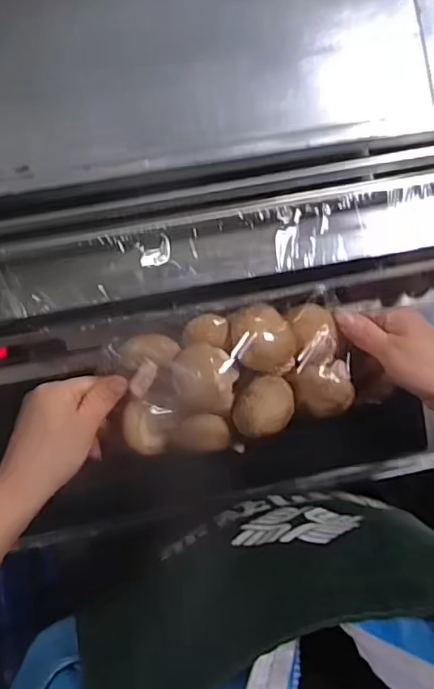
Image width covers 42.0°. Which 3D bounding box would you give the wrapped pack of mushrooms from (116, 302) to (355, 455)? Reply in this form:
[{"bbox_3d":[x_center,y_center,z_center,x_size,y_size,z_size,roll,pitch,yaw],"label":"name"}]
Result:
[{"bbox_3d":[0.015,0.024,0.409,0.170,0.054,0.093,-14,92,-5],"label":"wrapped pack of mushrooms"}]

